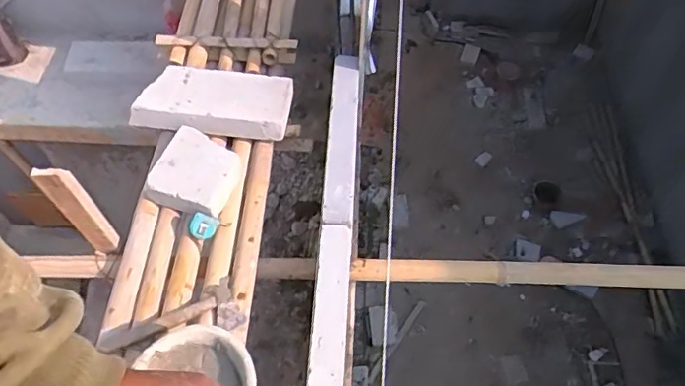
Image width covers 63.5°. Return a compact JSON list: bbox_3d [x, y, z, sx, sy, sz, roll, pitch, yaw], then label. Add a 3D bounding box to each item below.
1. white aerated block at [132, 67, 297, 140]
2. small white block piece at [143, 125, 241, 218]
[{"bbox_3d":[-0.373,-0.278,1.630,0.440,0.073,0.223,6,58,3],"label":"white aerated block"},{"bbox_3d":[-0.389,-0.050,1.498,0.223,0.077,0.226,19,59,11],"label":"small white block piece"}]

